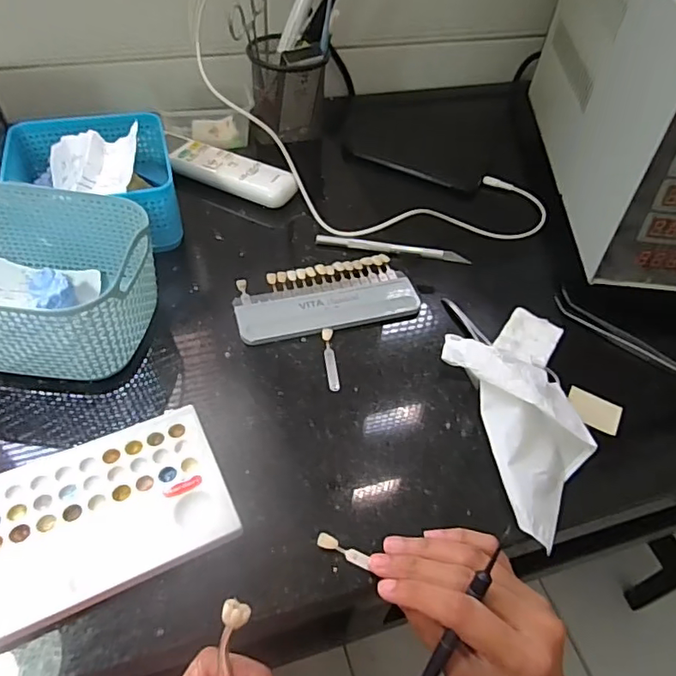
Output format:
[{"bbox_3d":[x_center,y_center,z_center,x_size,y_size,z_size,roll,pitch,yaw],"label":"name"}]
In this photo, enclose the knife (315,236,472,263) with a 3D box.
[{"bbox_3d":[0.049,-0.082,0.486,0.136,0.006,0.014,7,50,1],"label":"knife"}]

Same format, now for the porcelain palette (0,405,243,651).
[{"bbox_3d":[-0.144,0.103,0.311,0.153,0.015,0.098,-20,54,-20],"label":"porcelain palette"}]

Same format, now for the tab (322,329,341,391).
[{"bbox_3d":[-0.005,0.016,0.402,0.008,0.004,0.056,-2,50,-7],"label":"tab"}]

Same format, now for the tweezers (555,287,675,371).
[{"bbox_3d":[0.246,0.004,0.453,0.018,0.012,0.142,-34,60,-28],"label":"tweezers"}]

